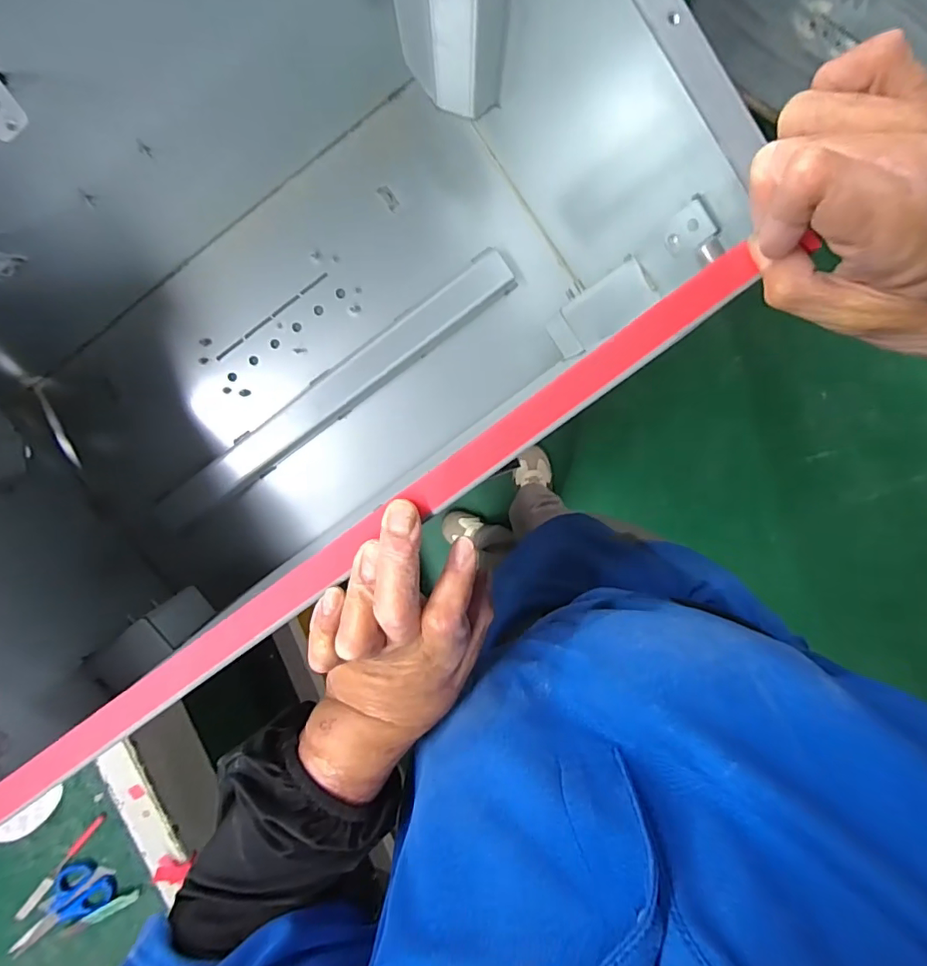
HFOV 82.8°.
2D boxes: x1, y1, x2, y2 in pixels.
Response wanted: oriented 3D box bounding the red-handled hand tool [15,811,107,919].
[{"bbox_3d":[-0.465,0.444,0.609,0.011,0.008,0.172,40,97,-5],"label":"red-handled hand tool"}]

